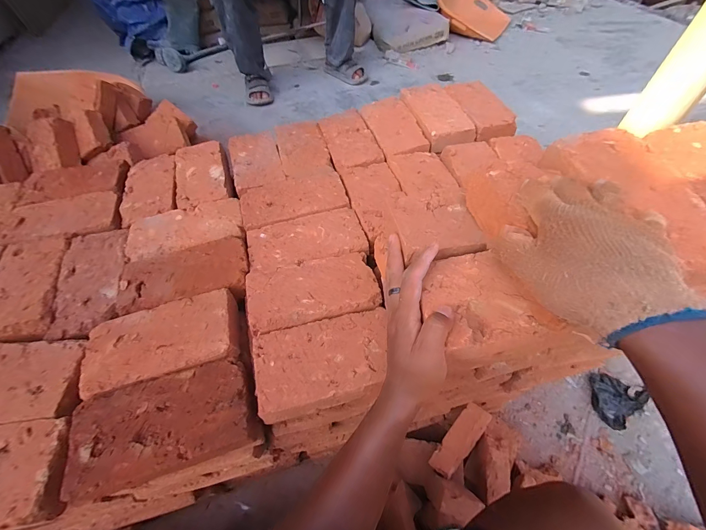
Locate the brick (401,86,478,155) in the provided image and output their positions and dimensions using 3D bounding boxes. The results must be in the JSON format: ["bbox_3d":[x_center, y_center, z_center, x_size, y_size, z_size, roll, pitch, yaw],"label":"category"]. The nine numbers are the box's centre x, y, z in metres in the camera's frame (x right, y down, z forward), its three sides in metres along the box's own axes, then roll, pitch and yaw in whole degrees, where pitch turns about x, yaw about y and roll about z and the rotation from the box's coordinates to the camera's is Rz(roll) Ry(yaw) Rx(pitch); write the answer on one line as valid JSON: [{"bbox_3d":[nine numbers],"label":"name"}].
[{"bbox_3d":[0.187,-0.340,0.707,0.106,0.046,0.207,-16,54,-9],"label":"brick"}]

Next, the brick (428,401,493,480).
[{"bbox_3d":[0.290,0.470,0.835,0.073,0.088,0.197,37,80,26],"label":"brick"}]

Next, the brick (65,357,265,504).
[{"bbox_3d":[-0.216,0.195,0.382,0.203,0.059,0.109,-17,54,-9],"label":"brick"}]

